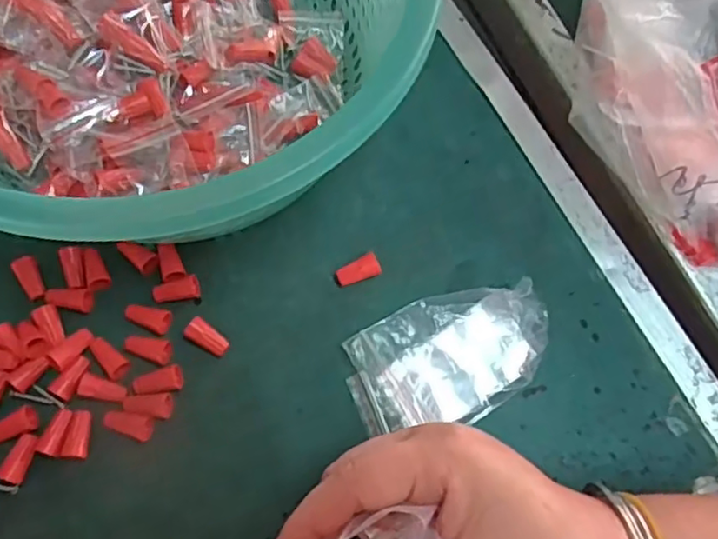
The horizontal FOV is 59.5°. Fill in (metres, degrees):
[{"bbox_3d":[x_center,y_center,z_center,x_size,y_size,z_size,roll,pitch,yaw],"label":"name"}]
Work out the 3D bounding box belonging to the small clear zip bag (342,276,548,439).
[{"bbox_3d":[0.047,0.043,0.319,0.105,0.016,0.061,-20,72,-9],"label":"small clear zip bag"}]

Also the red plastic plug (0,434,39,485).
[{"bbox_3d":[-0.161,0.090,0.297,0.011,0.006,0.023,22,71,6],"label":"red plastic plug"}]

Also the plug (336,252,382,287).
[{"bbox_3d":[-0.001,0.002,0.337,0.024,0.011,0.012,-25,73,-10],"label":"plug"}]

